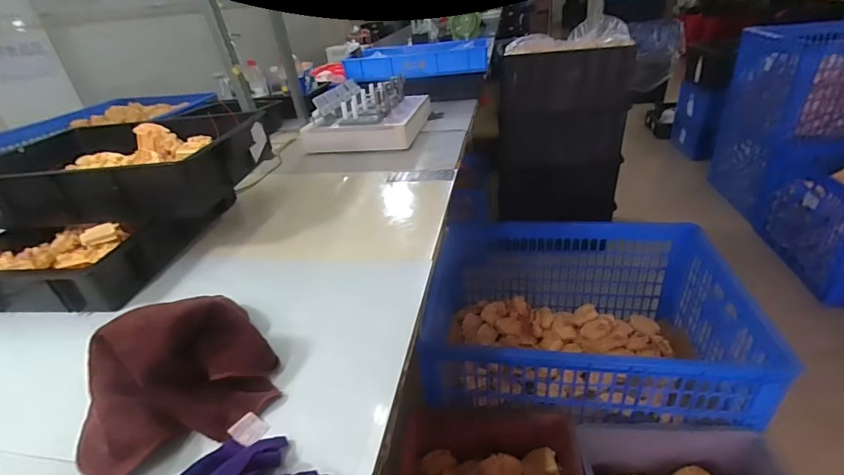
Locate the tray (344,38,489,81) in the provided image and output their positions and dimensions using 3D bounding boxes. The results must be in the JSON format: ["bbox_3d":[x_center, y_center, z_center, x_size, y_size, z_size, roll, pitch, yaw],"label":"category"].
[{"bbox_3d":[-0.004,-0.738,1.745,0.560,0.095,0.411,0,31,10],"label":"tray"}]

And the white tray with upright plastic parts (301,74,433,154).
[{"bbox_3d":[-0.158,-0.385,1.299,0.305,0.130,0.377,0,31,11],"label":"white tray with upright plastic parts"}]

